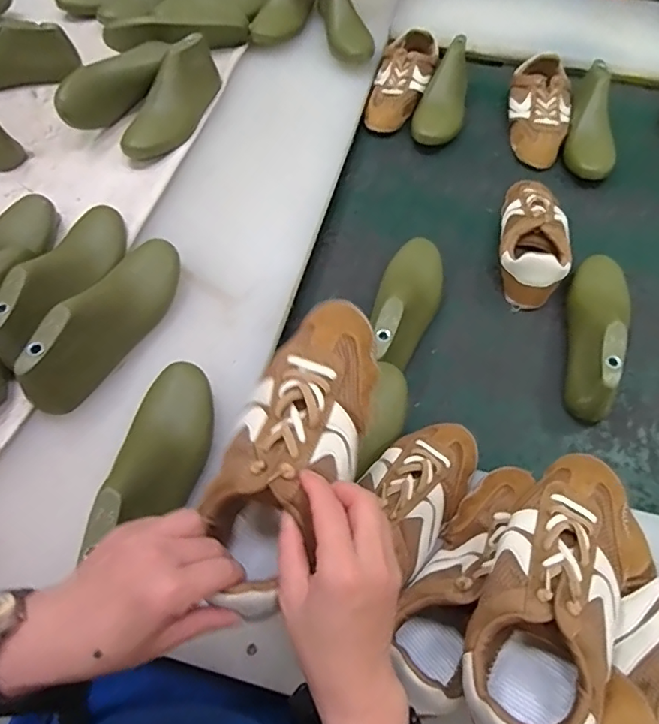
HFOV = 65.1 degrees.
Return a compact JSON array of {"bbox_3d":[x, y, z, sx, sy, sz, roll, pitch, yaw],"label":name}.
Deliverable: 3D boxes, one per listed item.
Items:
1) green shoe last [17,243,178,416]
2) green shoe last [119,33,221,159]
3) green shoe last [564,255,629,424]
[{"bbox_3d":[-0.245,-0.055,0.582,0.078,0.093,0.236,13,62,8],"label":"green shoe last"},{"bbox_3d":[-0.239,-0.405,0.788,0.075,0.071,0.225,12,62,8],"label":"green shoe last"},{"bbox_3d":[0.342,-0.046,0.647,0.074,0.087,0.243,16,60,12],"label":"green shoe last"}]

